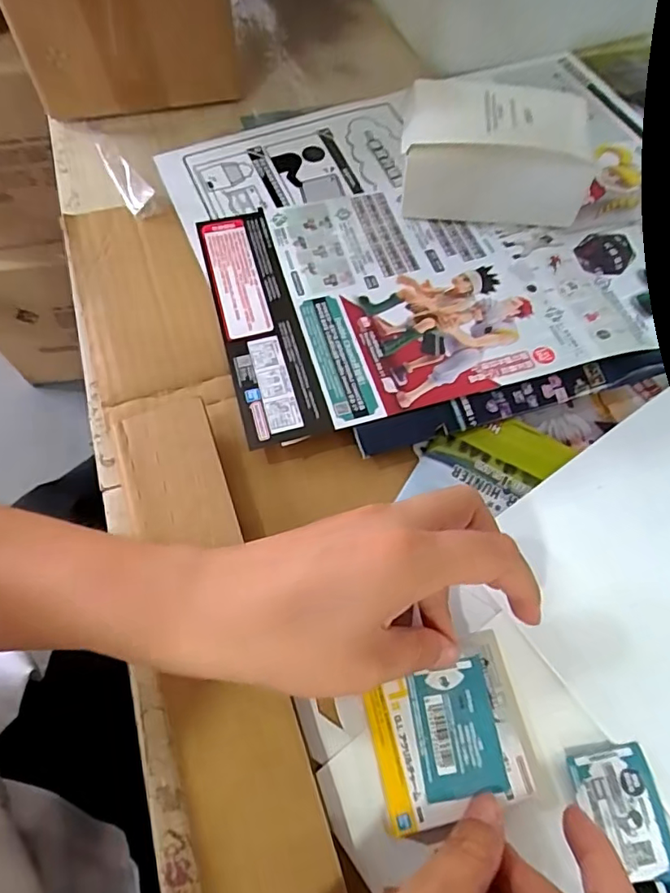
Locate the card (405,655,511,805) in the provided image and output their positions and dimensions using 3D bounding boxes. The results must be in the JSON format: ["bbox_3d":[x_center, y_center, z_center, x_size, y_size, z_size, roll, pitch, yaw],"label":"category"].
[{"bbox_3d":[0.059,0.138,0.269,0.040,0.004,0.057,-9,66,-2],"label":"card"}]

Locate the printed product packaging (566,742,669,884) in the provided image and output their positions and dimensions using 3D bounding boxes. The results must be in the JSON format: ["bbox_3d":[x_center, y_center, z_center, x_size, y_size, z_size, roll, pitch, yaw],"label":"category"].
[{"bbox_3d":[0.140,0.178,0.266,0.038,0.007,0.057,-11,66,-3],"label":"printed product packaging"}]

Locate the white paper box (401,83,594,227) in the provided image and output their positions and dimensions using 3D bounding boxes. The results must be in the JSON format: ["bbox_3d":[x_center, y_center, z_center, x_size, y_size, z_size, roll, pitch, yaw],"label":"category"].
[{"bbox_3d":[0.121,-0.228,0.420,0.140,0.061,0.088,7,66,5],"label":"white paper box"}]

